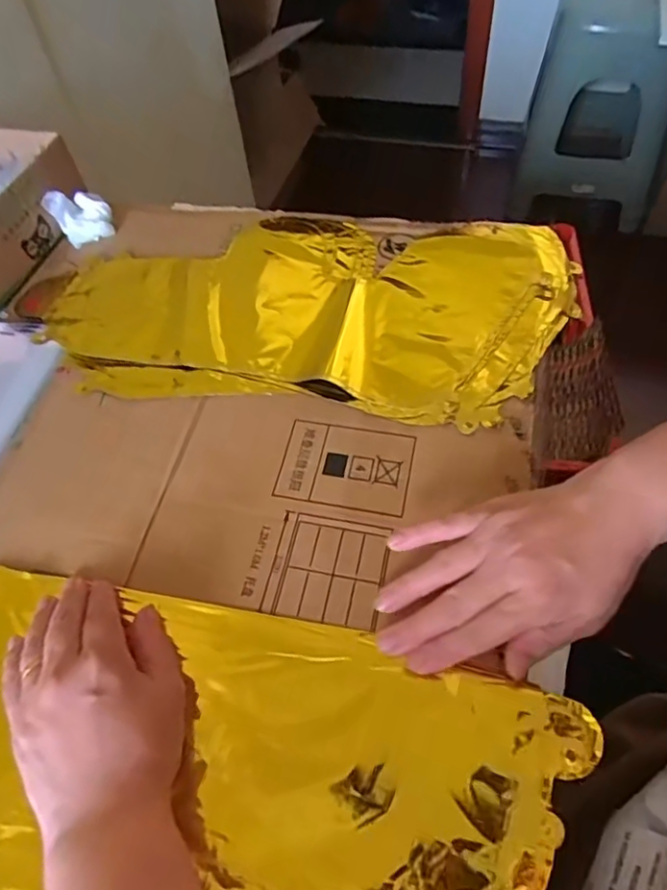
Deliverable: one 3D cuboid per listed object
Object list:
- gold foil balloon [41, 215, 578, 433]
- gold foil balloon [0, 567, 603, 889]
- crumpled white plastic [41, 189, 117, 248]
[{"bbox_3d":[-0.026,-0.125,0.492,0.421,0.019,0.218,6,57,9],"label":"gold foil balloon"},{"bbox_3d":[-0.100,0.183,0.308,0.420,0.011,0.210,11,58,11],"label":"gold foil balloon"},{"bbox_3d":[-0.242,-0.222,0.564,0.051,0.038,0.032,-29,59,-14],"label":"crumpled white plastic"}]

